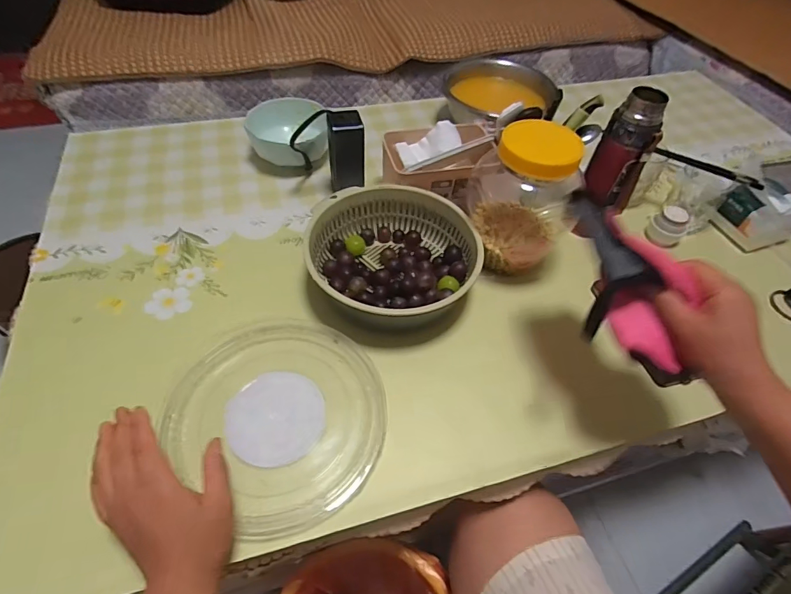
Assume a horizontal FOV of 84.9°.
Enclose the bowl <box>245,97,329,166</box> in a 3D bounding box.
[{"bbox_3d":[-0.182,-0.274,0.745,0.131,0.083,0.121,2,52,-3],"label":"bowl"}]

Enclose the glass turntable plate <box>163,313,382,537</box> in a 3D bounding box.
[{"bbox_3d":[-0.128,0.122,0.485,0.240,0.022,0.213,32,56,20],"label":"glass turntable plate"}]

